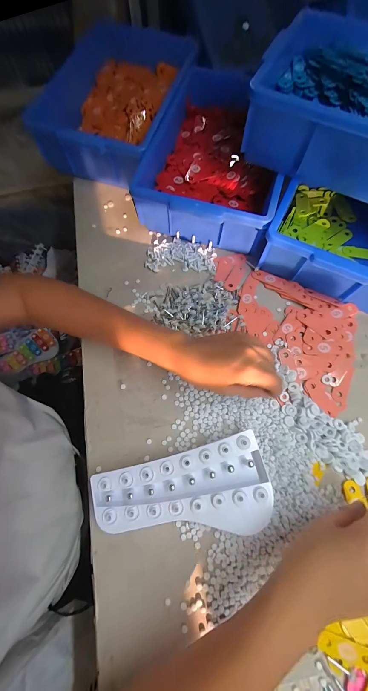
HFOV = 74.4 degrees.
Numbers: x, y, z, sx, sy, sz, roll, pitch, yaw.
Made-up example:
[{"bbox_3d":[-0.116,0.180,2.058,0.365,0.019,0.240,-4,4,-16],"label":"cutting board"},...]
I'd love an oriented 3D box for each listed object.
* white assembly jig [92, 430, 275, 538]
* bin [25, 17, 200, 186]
[{"bbox_3d":[0.000,0.201,0.326,0.228,0.037,0.114,-14,73,-5],"label":"white assembly jig"},{"bbox_3d":[-0.126,-0.466,0.487,0.206,0.104,0.322,17,74,5],"label":"bin"}]

